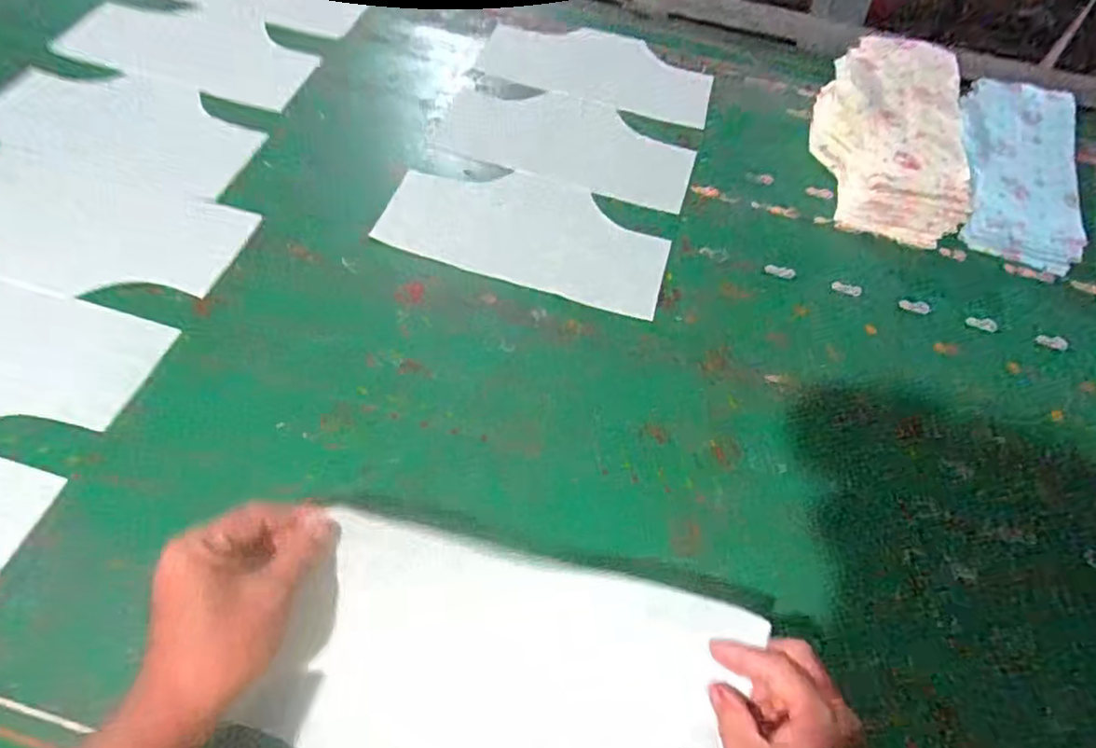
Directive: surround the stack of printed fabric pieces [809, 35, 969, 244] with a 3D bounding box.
[{"bbox_3d":[0.441,-0.324,0.863,0.177,0.078,0.332,11,56,2],"label":"stack of printed fabric pieces"}]

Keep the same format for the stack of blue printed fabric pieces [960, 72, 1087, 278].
[{"bbox_3d":[0.596,-0.270,0.855,0.162,0.056,0.321,18,57,7],"label":"stack of blue printed fabric pieces"}]

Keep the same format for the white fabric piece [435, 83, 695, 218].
[{"bbox_3d":[0.025,-0.299,0.850,0.319,0.007,0.152,16,60,6],"label":"white fabric piece"}]

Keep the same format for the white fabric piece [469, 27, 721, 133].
[{"bbox_3d":[0.075,-0.440,0.945,0.322,0.008,0.183,19,57,8],"label":"white fabric piece"}]

